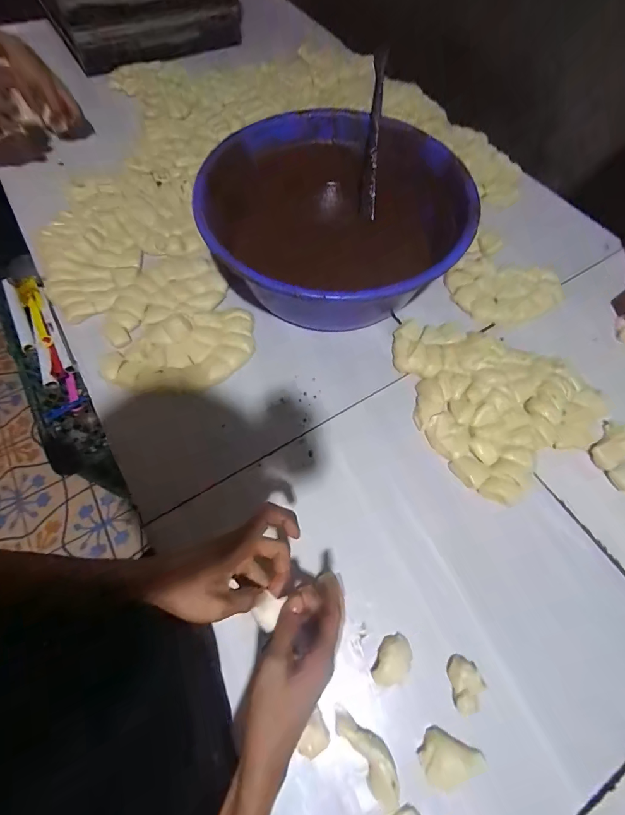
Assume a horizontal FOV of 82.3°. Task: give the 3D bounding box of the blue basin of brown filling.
[{"bbox_3d":[0.048,-0.294,0.605,0.394,0.180,0.399,0,64,-1],"label":"blue basin of brown filling"}]

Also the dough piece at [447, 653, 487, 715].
[{"bbox_3d":[0.171,0.307,0.397,0.035,0.014,0.050,-3,64,-2],"label":"dough piece"}]

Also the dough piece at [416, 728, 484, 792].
[{"bbox_3d":[0.141,0.364,0.375,0.059,0.023,0.045,-25,67,-13],"label":"dough piece"}]

